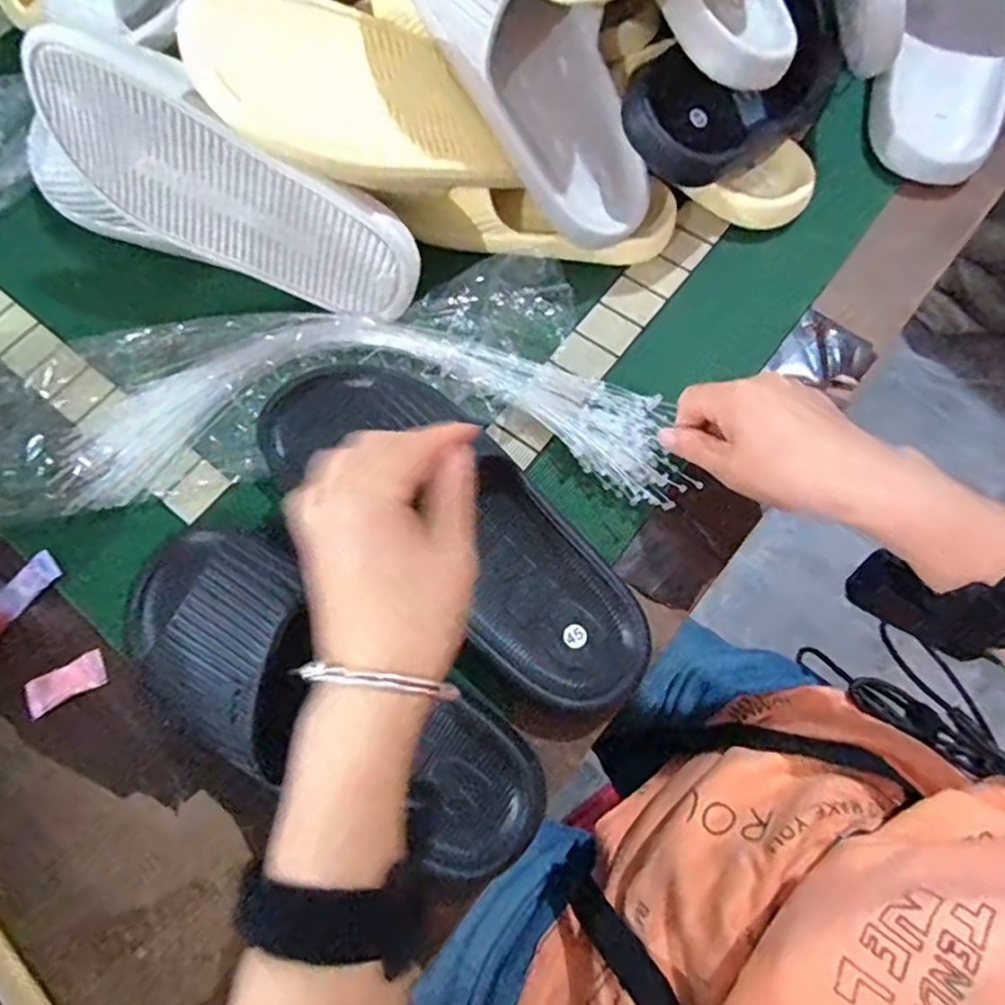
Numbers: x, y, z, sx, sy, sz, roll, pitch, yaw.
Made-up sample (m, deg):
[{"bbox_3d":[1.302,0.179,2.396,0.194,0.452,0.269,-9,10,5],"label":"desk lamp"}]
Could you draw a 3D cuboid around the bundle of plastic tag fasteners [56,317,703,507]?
[{"bbox_3d":[-0.086,-0.063,0.425,0.404,0.027,0.125,-1,69,3],"label":"bundle of plastic tag fasteners"}]

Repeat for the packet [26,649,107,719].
[{"bbox_3d":[-0.267,0.110,0.386,0.048,0.004,0.022,-28,71,-9],"label":"packet"}]

